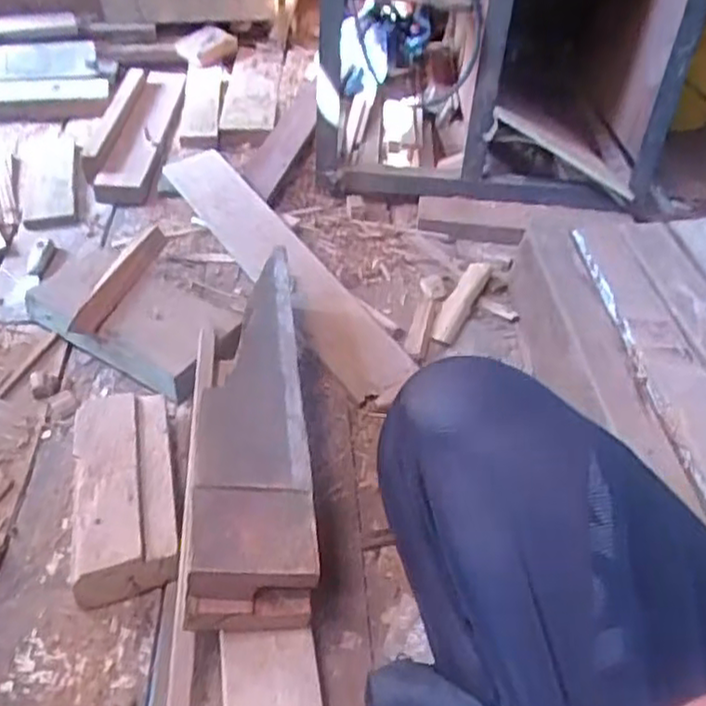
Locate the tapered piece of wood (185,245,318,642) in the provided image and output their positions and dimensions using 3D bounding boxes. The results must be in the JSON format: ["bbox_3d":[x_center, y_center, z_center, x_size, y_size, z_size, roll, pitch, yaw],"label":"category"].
[{"bbox_3d":[-0.103,0.061,0.792,0.116,0.093,0.477,-1,43,-3],"label":"tapered piece of wood"}]

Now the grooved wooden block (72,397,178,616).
[{"bbox_3d":[-0.255,0.147,0.793,0.101,0.071,0.251,-7,43,-13],"label":"grooved wooden block"}]

